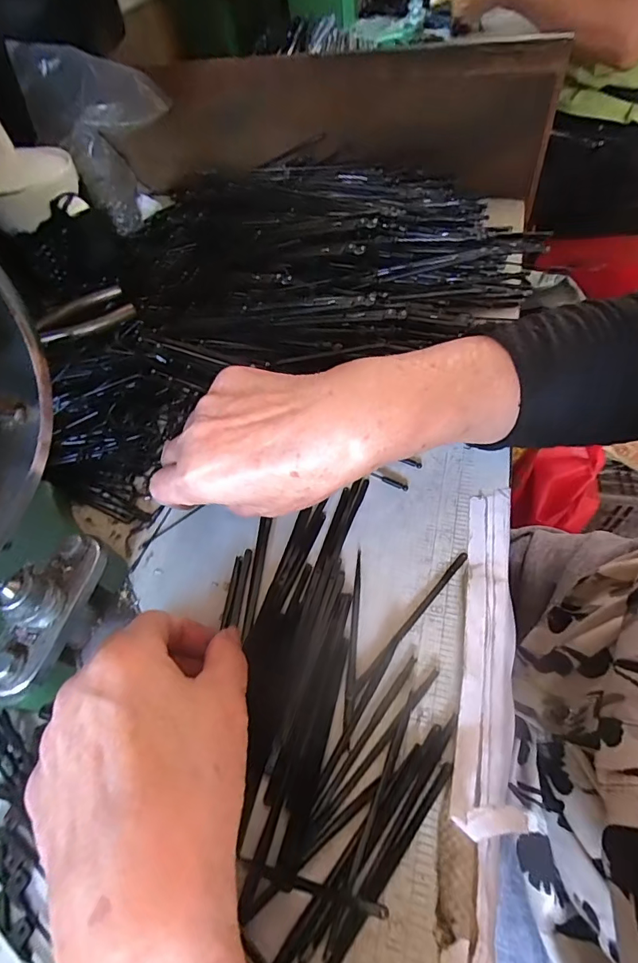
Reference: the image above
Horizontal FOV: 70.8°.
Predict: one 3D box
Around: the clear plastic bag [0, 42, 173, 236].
[{"bbox_3d":[-0.216,-0.362,0.473,0.133,0.129,0.118,-25,57,-11],"label":"clear plastic bag"}]

